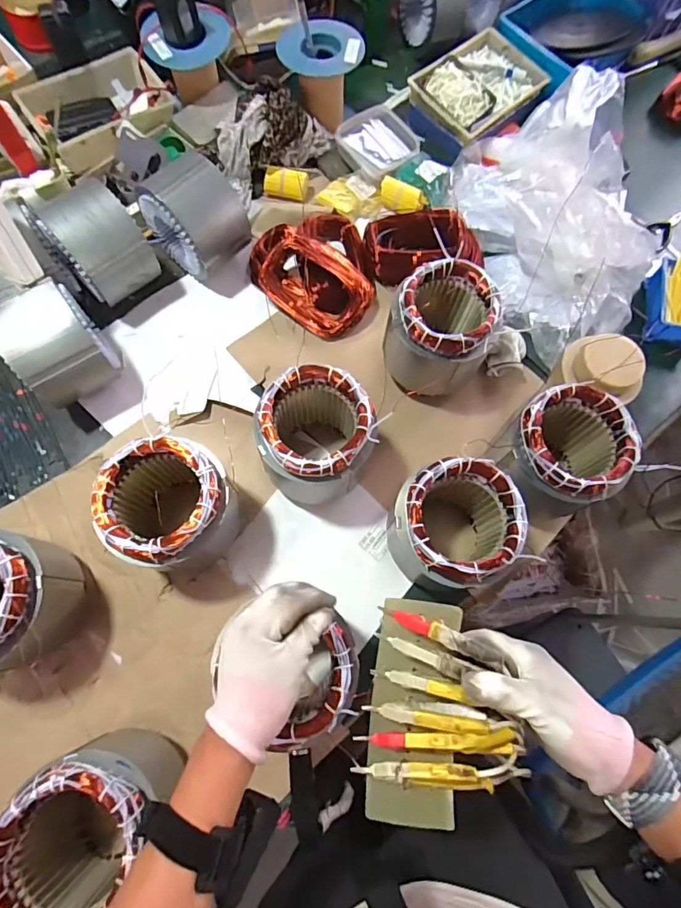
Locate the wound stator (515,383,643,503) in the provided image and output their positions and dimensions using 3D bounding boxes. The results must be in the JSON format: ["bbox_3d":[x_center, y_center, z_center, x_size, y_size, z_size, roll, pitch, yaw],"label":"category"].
[{"bbox_3d":[0.294,0.006,0.630,0.137,0.171,0.140,1,71,-2],"label":"wound stator"}]

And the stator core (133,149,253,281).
[{"bbox_3d":[-0.236,-0.382,0.748,0.132,0.157,0.116,41,75,9],"label":"stator core"}]

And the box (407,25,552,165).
[{"bbox_3d":[0.271,-0.727,0.914,0.192,0.079,0.296,44,75,10],"label":"box"}]

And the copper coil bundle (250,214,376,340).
[{"bbox_3d":[-0.042,-0.307,0.777,0.202,0.069,0.228,-16,73,-8],"label":"copper coil bundle"}]

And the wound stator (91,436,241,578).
[{"bbox_3d":[-0.216,0.073,0.587,0.145,0.170,0.141,1,71,-2],"label":"wound stator"}]

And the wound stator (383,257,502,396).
[{"bbox_3d":[0.147,-0.186,0.683,0.138,0.145,0.144,1,72,-3],"label":"wound stator"}]

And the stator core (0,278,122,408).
[{"bbox_3d":[-0.424,-0.166,0.675,0.114,0.141,0.158,-35,76,-13],"label":"stator core"}]

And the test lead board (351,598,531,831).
[{"bbox_3d":[0.092,0.223,0.392,0.128,0.044,0.171,9,71,0],"label":"test lead board"}]

